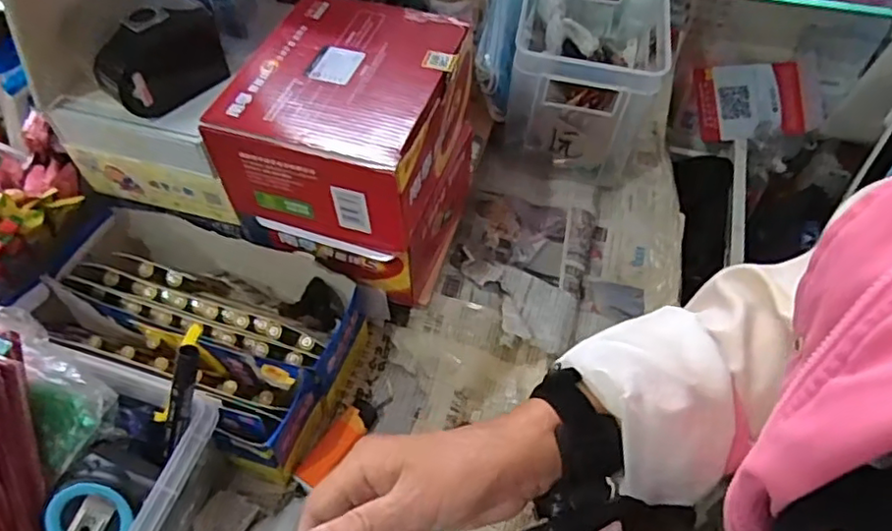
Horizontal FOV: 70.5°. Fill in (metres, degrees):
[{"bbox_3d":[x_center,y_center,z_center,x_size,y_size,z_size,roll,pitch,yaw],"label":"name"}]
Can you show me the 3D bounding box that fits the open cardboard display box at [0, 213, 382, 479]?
[{"bbox_3d":[-0.215,0.055,0.535,0.273,0.085,0.161,15,53,10],"label":"open cardboard display box"}]

